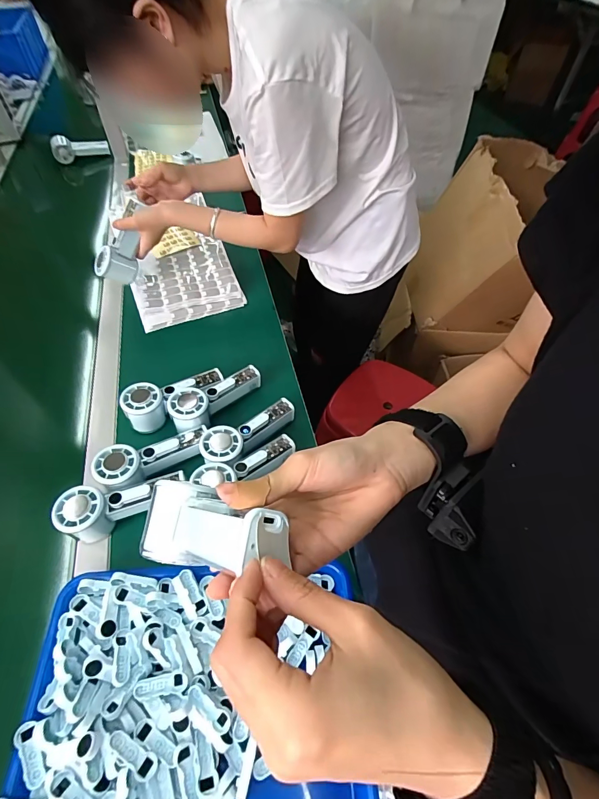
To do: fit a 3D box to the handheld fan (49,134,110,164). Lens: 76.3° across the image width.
[{"bbox_3d":[-0.639,-0.734,1.107,0.153,0.061,0.034,-12,56,-8],"label":"handheld fan"}]

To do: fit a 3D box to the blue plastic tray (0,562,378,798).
[{"bbox_3d":[-0.107,0.298,0.377,0.317,0.037,0.237,-3,55,-2],"label":"blue plastic tray"}]

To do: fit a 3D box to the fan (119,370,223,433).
[{"bbox_3d":[-0.191,-0.007,0.589,0.153,0.052,0.057,-24,58,-16],"label":"fan"}]

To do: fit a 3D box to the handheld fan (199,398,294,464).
[{"bbox_3d":[-0.071,0.046,0.544,0.151,0.029,0.054,-27,58,-35],"label":"handheld fan"}]

